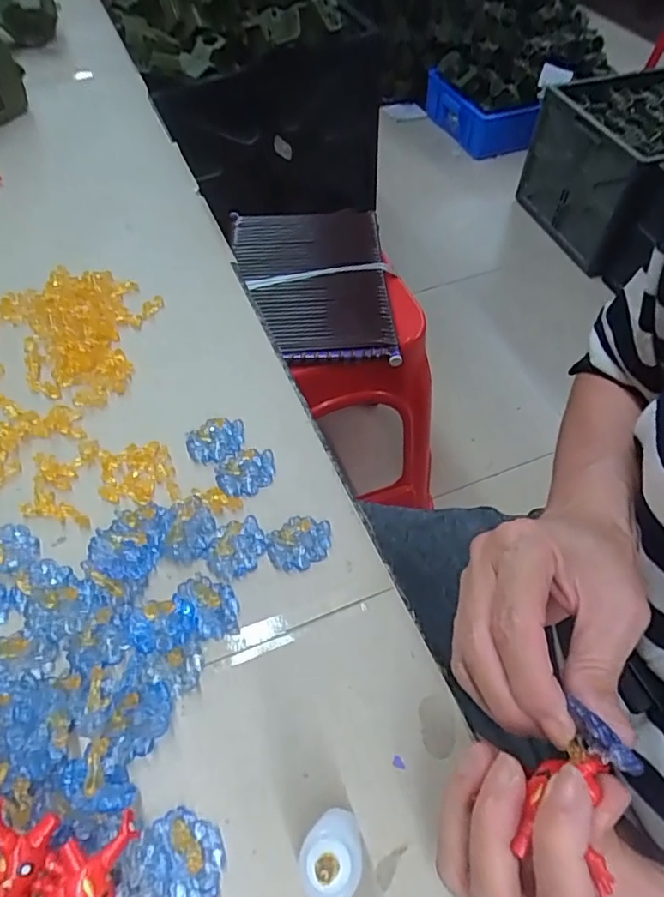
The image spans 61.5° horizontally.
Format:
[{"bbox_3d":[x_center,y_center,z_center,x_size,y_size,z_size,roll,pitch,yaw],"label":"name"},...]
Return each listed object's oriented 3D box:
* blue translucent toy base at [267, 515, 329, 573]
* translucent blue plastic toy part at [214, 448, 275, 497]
[{"bbox_3d":[-0.019,0.054,0.327,0.038,0.008,0.029,-29,60,-20],"label":"blue translucent toy base"},{"bbox_3d":[-0.055,0.014,0.354,0.036,0.005,0.031,-10,55,-8],"label":"translucent blue plastic toy part"}]

